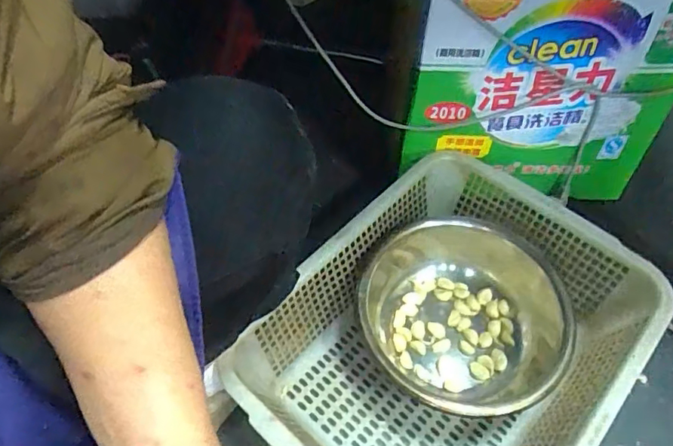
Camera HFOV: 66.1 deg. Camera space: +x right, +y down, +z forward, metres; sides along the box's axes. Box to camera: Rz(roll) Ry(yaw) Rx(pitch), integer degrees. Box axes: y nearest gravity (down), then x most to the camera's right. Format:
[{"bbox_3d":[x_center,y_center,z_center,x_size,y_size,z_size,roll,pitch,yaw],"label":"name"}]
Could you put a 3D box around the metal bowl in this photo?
[{"bbox_3d":[0.165,0.131,0.701,0.268,0.102,0.260,1,55,-1],"label":"metal bowl"}]

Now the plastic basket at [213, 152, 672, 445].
[{"bbox_3d":[0.142,0.153,0.662,0.363,0.135,0.469,35,61,21],"label":"plastic basket"}]

